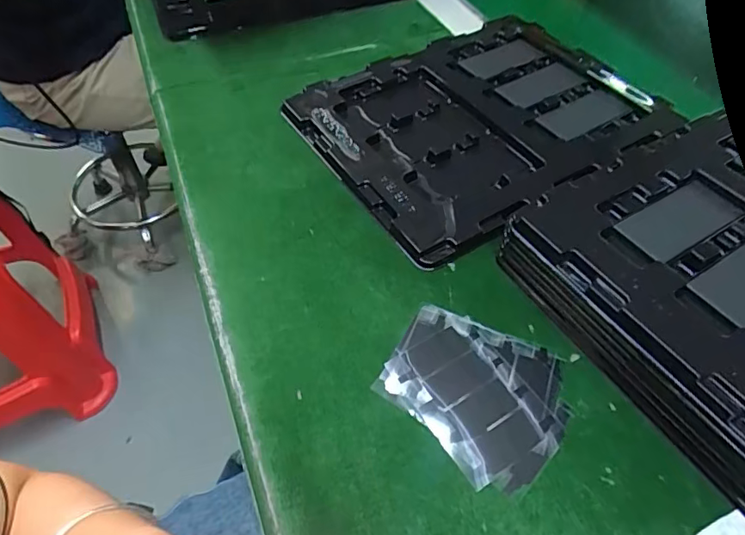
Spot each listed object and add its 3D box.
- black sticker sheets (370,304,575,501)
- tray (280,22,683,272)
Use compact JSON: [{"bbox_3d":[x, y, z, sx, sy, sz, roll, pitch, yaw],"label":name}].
[{"bbox_3d":[0.057,0.069,0.292,0.099,0.005,0.085,25,58,21],"label":"black sticker sheets"},{"bbox_3d":[0.085,-0.127,0.432,0.257,0.013,0.216,-28,56,-17],"label":"tray"}]

